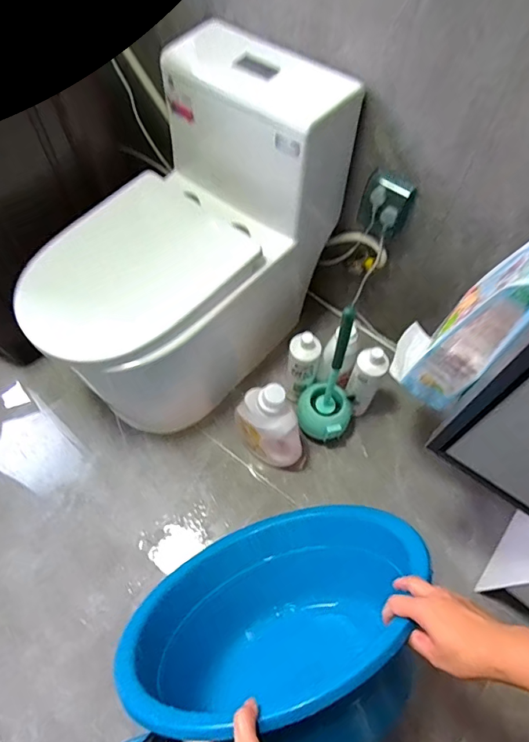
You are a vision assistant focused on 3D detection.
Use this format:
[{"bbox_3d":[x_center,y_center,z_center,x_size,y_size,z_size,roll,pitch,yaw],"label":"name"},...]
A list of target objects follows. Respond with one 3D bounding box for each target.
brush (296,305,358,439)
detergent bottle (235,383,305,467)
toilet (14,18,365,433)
[{"bbox_3d":[0.156,0.042,1.046,0.128,0.425,0.116,22,63,9],"label":"brush"},{"bbox_3d":[0.011,0.132,1.088,0.179,0.298,0.077,31,65,14],"label":"detergent bottle"},{"bbox_3d":[-0.164,-0.251,1.045,0.405,0.635,0.734,36,66,16],"label":"toilet"}]

